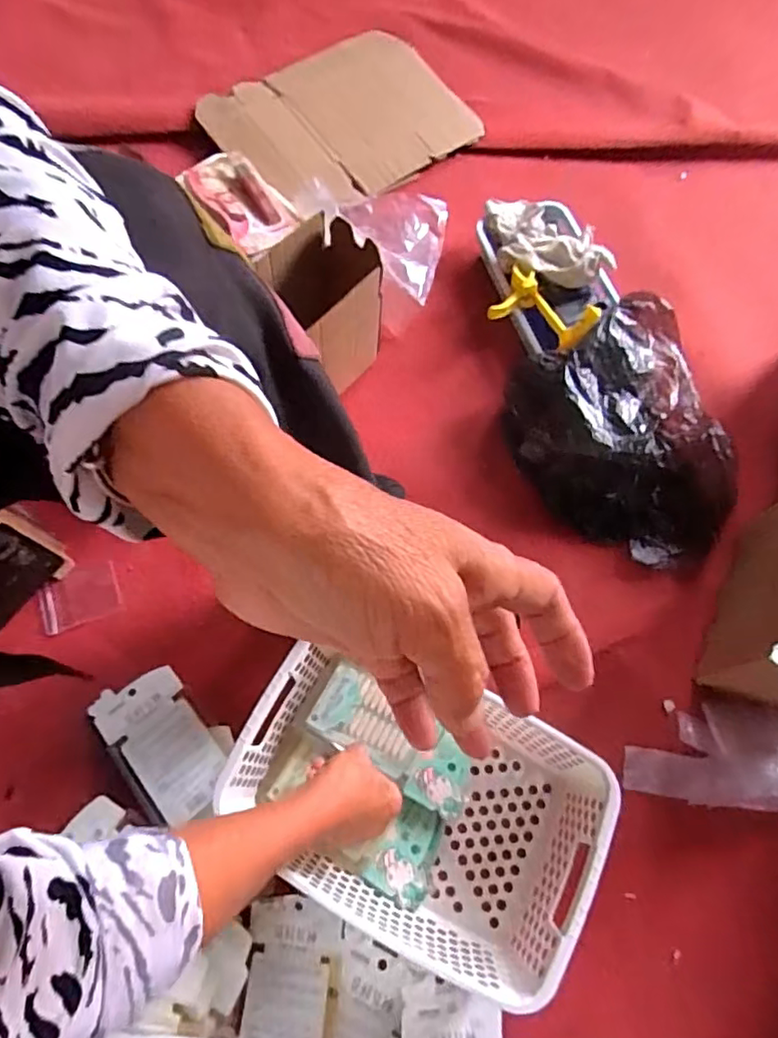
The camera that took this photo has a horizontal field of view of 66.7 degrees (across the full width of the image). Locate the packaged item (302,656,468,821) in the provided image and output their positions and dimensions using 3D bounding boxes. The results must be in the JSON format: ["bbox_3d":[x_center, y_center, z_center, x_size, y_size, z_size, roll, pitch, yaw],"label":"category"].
[{"bbox_3d":[0.001,0.209,0.565,0.171,0.028,0.066,30,71,11],"label":"packaged item"}]

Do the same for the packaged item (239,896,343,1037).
[{"bbox_3d":[-0.084,0.407,0.491,0.077,0.013,0.152,2,69,1],"label":"packaged item"}]

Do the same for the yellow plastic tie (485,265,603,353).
[{"bbox_3d":[0.175,-0.240,0.685,0.073,0.041,0.145,-29,52,-11],"label":"yellow plastic tie"}]

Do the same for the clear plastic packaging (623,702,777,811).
[{"bbox_3d":[0.359,0.219,0.542,0.257,0.045,0.090,2,69,1],"label":"clear plastic packaging"}]

